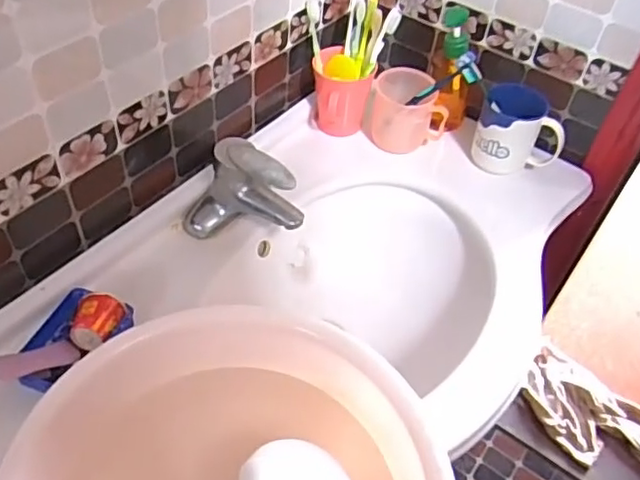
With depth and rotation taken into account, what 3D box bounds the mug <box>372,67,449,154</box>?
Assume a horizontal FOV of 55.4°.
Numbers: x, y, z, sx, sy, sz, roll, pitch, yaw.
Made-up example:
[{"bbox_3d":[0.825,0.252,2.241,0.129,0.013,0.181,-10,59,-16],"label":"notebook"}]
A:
[{"bbox_3d":[0.129,-0.190,0.900,0.105,0.106,0.071,8,48,0],"label":"mug"}]

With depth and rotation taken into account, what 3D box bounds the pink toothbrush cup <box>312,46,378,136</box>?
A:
[{"bbox_3d":[0.032,-0.217,0.908,0.087,0.105,0.117,8,48,1],"label":"pink toothbrush cup"}]

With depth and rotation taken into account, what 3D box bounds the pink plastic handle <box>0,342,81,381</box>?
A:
[{"bbox_3d":[-0.286,0.121,0.613,0.080,0.017,0.023,-10,49,-32],"label":"pink plastic handle"}]

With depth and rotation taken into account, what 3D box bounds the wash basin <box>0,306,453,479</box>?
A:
[{"bbox_3d":[-0.070,0.228,0.471,0.326,0.121,0.296,-1,49,-8],"label":"wash basin"}]

